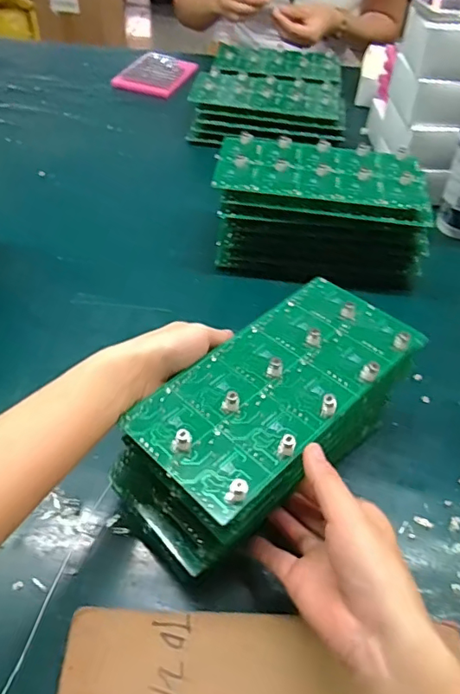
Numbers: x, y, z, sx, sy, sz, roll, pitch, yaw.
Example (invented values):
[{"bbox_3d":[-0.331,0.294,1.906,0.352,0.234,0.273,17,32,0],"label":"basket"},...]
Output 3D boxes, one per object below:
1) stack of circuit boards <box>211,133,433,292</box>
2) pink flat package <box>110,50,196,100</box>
[{"bbox_3d":[0.106,-0.157,0.605,0.239,0.117,0.117,8,48,4],"label":"stack of circuit boards"},{"bbox_3d":[-0.139,-0.505,0.961,0.120,0.011,0.120,23,65,10],"label":"pink flat package"}]

